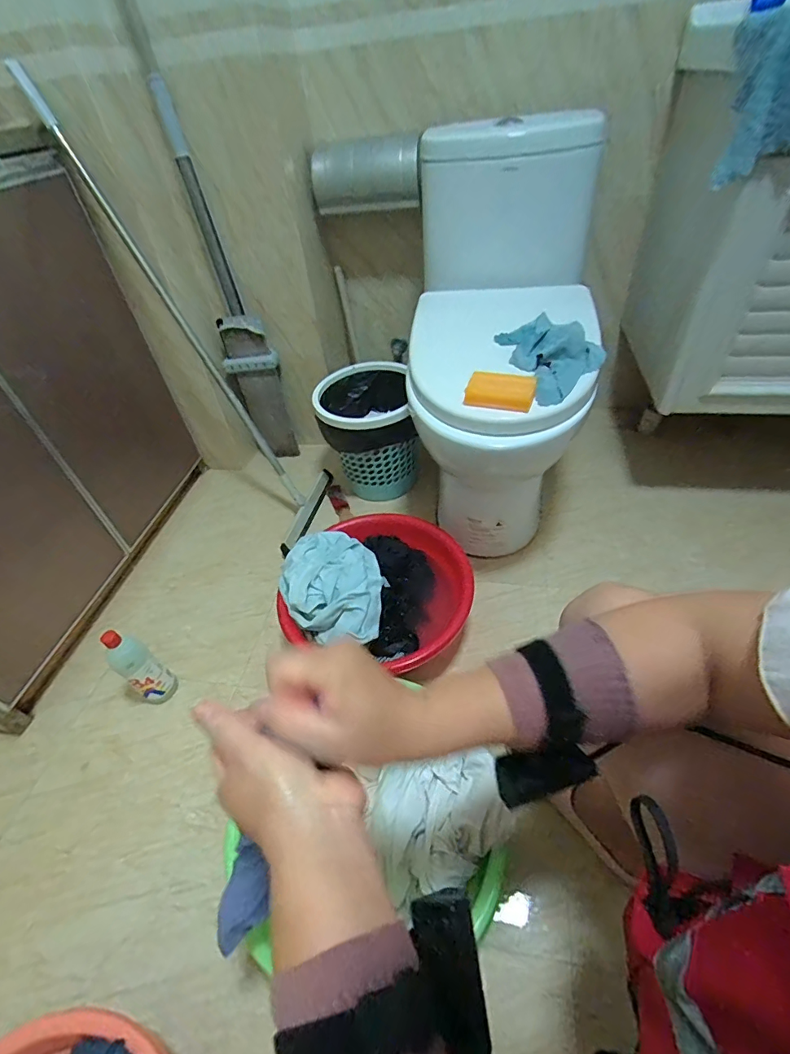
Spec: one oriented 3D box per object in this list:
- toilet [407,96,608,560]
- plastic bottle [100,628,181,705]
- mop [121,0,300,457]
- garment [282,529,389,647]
[{"bbox_3d":[0.220,-0.380,0.966,0.347,0.661,0.718,1,45,8],"label":"toilet"},{"bbox_3d":[-0.461,0.251,0.824,0.059,0.178,0.063,28,54,30],"label":"plastic bottle"},{"bbox_3d":[-0.395,-0.589,1.030,0.132,0.984,0.108,-18,46,-11],"label":"mop"},{"bbox_3d":[-0.118,0.102,0.849,0.189,0.081,0.227,-11,45,-4],"label":"garment"}]

